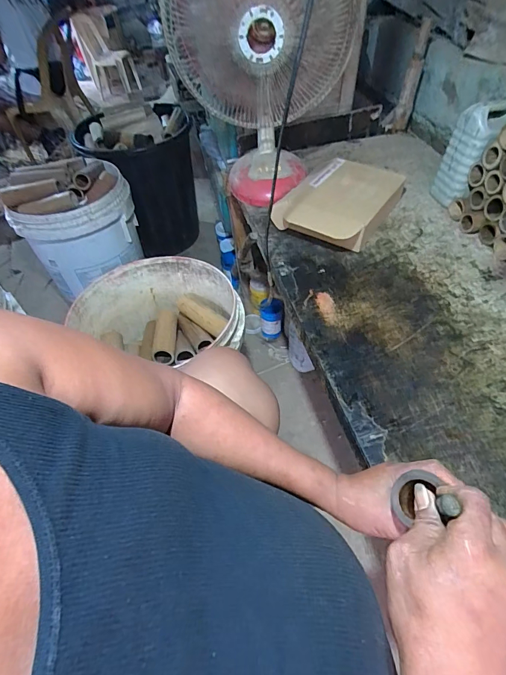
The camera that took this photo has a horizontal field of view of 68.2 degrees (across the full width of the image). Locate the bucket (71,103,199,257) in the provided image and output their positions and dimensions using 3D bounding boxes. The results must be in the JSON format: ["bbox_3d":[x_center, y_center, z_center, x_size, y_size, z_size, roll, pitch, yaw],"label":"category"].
[{"bbox_3d":[-0.465,-0.666,1.562,0.398,0.466,0.470,-17,51,-13],"label":"bucket"}]

